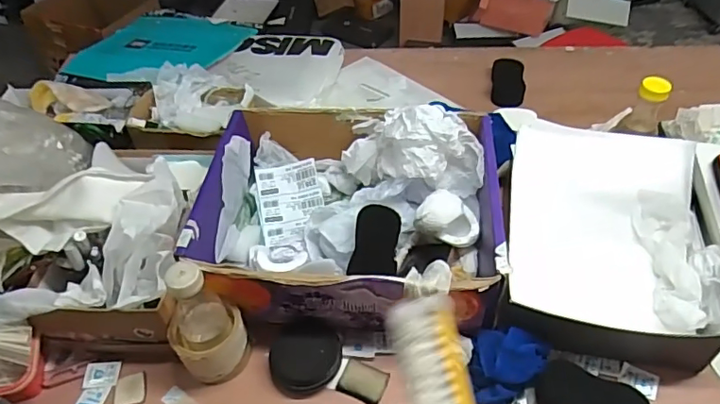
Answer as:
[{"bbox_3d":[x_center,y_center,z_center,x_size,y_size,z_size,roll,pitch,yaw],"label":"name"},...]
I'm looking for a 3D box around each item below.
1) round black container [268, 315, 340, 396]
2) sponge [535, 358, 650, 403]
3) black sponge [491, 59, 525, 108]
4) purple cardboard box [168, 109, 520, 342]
[{"bbox_3d":[-0.072,0.205,0.706,0.089,0.025,0.096,6,64,0],"label":"round black container"},{"bbox_3d":[0.279,0.243,0.652,0.125,0.019,0.070,19,84,20],"label":"sponge"},{"bbox_3d":[0.303,-0.247,1.105,0.062,0.020,0.129,3,61,5],"label":"black sponge"},{"bbox_3d":[-0.015,0.002,0.759,0.401,0.164,0.351,2,47,5],"label":"purple cardboard box"}]

